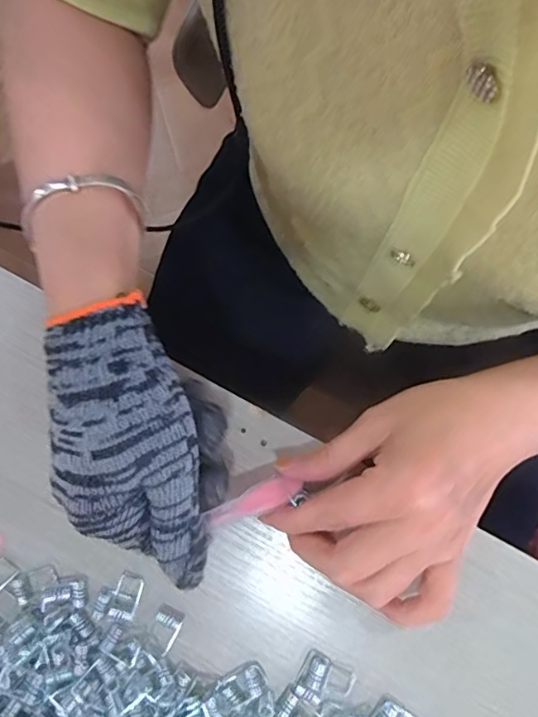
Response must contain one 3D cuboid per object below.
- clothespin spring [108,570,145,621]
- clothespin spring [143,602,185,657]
[{"bbox_3d":[-0.076,0.127,0.286,0.014,0.004,0.023,14,84,4],"label":"clothespin spring"},{"bbox_3d":[-0.056,0.143,0.283,0.017,0.004,0.022,32,85,5],"label":"clothespin spring"}]

